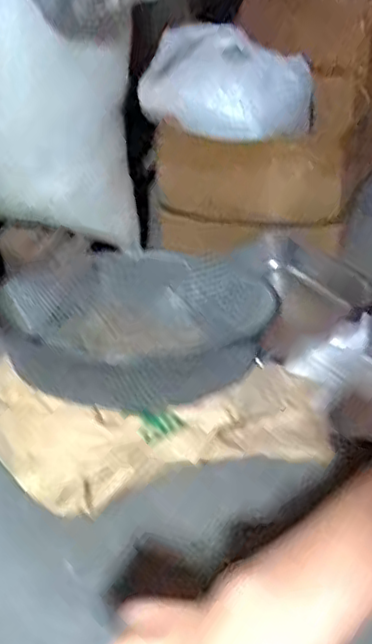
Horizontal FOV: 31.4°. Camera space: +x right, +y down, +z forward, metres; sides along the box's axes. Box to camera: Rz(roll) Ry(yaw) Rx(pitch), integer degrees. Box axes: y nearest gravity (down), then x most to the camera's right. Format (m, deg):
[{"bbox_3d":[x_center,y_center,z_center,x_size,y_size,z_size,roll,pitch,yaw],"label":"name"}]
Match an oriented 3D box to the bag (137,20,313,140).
[{"bbox_3d":[0.056,-0.463,1.247,0.333,0.186,0.102,20,43,26],"label":"bag"}]

